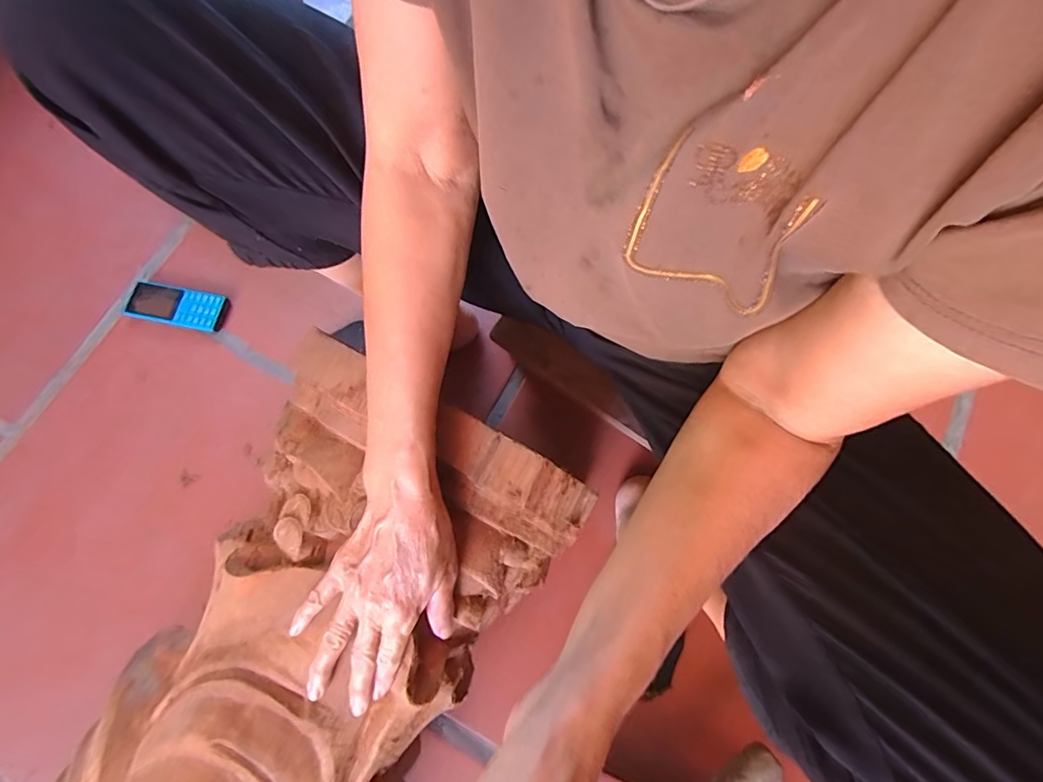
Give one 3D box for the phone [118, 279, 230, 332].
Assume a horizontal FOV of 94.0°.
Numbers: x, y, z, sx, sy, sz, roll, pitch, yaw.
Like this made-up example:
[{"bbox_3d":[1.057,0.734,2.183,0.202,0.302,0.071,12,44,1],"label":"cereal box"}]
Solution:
[{"bbox_3d":[-0.455,-0.111,0.640,0.127,0.017,0.049,11,74,3],"label":"phone"}]

